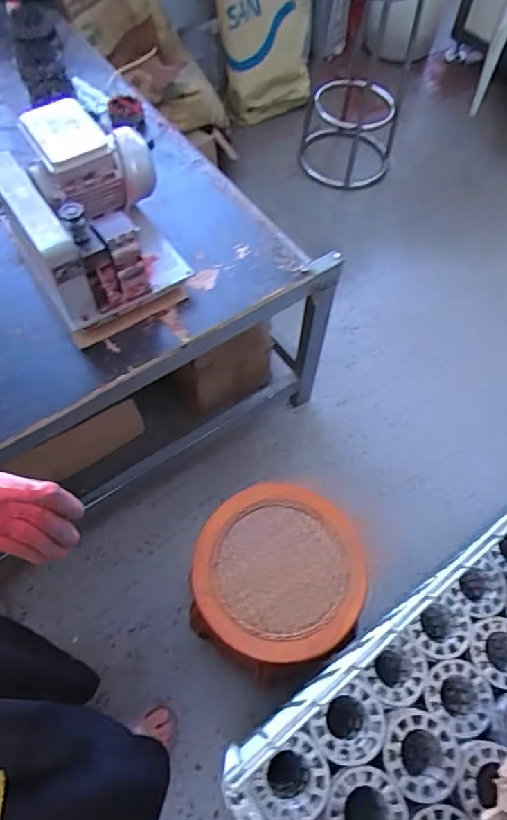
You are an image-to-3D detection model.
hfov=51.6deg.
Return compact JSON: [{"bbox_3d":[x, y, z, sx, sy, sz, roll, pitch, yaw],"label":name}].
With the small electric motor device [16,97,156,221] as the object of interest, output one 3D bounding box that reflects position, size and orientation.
[{"bbox_3d":[-0.311,-0.476,1.010,0.222,0.170,0.171,-28,66,-16],"label":"small electric motor device"}]

